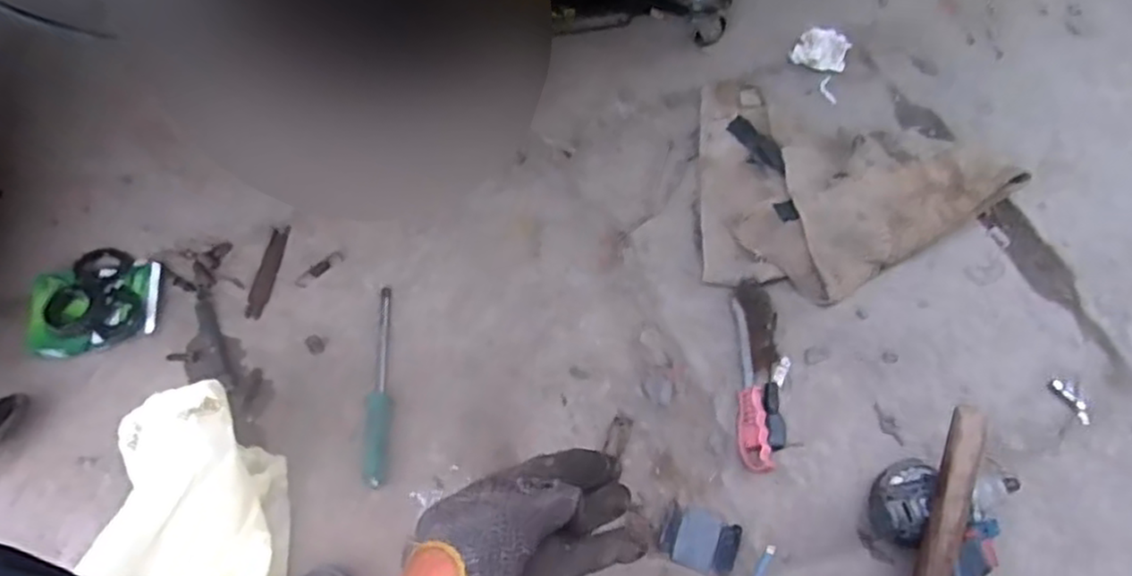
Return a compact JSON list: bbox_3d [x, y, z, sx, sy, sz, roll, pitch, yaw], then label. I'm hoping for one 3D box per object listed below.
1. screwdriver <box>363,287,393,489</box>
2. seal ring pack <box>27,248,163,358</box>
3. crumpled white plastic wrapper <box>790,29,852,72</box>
[{"bbox_3d":[-0.223,0.111,0.854,0.024,0.027,0.252,-4,64,0],"label":"screwdriver"},{"bbox_3d":[-0.608,0.012,0.905,0.154,0.031,0.138,-15,64,-5],"label":"seal ring pack"},{"bbox_3d":[0.389,-0.362,1.070,0.077,0.022,0.070,20,67,12],"label":"crumpled white plastic wrapper"}]

